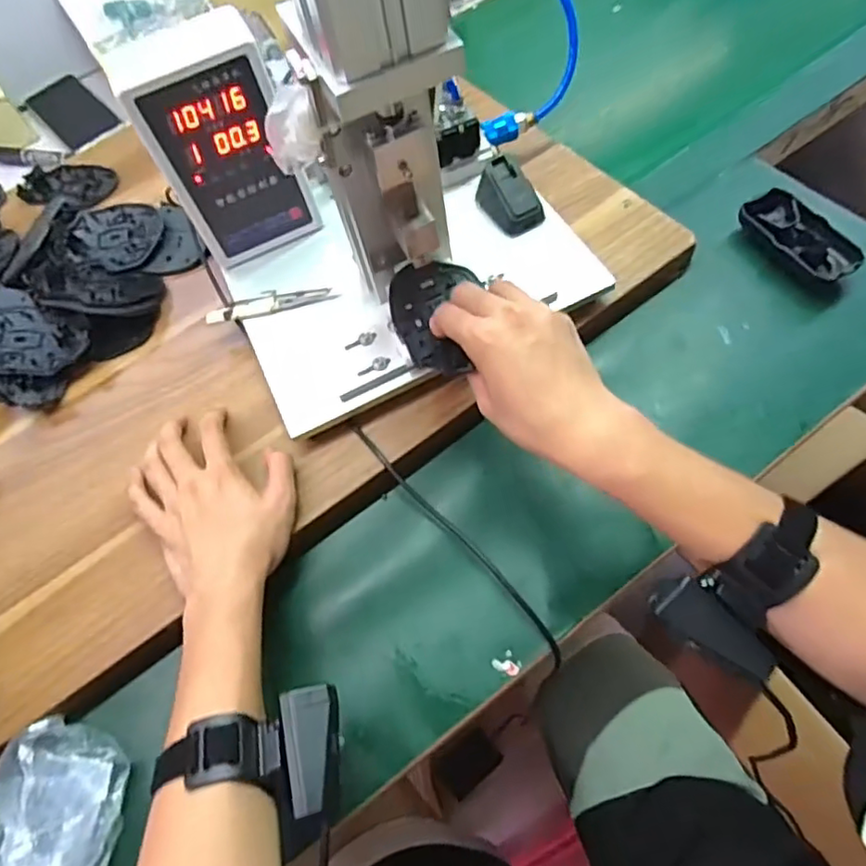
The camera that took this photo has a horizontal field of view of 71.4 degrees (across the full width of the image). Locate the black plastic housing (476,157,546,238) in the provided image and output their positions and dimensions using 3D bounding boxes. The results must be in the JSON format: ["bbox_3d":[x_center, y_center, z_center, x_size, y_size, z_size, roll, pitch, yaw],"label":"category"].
[{"bbox_3d":[0.069,-0.218,0.555,0.040,0.037,0.066,-35,64,-10],"label":"black plastic housing"}]

